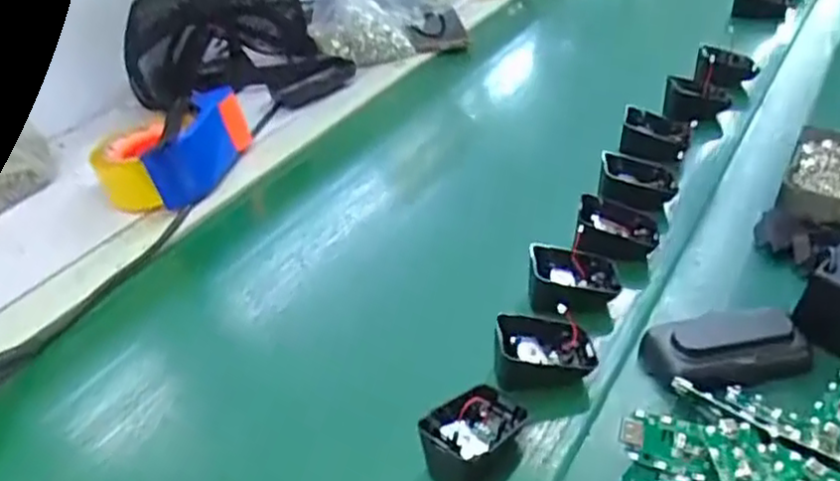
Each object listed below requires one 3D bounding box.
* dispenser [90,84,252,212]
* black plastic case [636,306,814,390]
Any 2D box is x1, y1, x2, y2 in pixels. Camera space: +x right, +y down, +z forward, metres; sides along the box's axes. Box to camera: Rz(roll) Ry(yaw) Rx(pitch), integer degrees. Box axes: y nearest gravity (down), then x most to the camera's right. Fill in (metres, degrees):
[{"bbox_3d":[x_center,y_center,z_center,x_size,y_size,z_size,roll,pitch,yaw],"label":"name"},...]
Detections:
[{"bbox_3d":[-0.256,-0.090,0.693,0.111,0.068,0.156,14,42,23],"label":"dispenser"},{"bbox_3d":[0.208,0.074,0.467,0.105,0.031,0.049,-11,38,-8],"label":"black plastic case"}]

